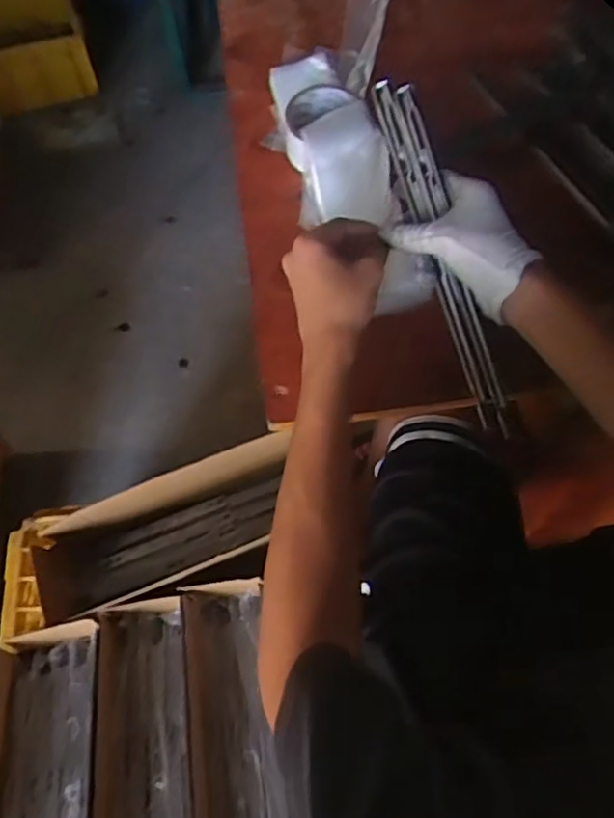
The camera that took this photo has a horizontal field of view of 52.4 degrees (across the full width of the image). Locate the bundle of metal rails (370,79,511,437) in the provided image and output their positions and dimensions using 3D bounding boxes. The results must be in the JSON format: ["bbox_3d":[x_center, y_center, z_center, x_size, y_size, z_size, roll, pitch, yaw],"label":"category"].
[{"bbox_3d":[0.110,-0.123,0.515,0.035,0.046,0.291,-17,88,-7],"label":"bundle of metal rails"}]

